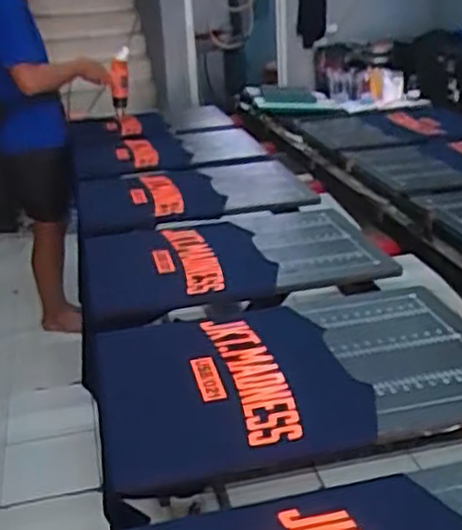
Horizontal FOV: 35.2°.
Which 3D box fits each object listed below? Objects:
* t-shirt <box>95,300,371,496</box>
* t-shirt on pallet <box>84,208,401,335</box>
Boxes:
[{"bbox_3d":[-0.013,0.174,1.086,0.373,0.034,0.428,-9,23,-11],"label":"t-shirt"},{"bbox_3d":[0.003,-0.027,1.543,0.616,0.044,0.481,-8,23,-9],"label":"t-shirt on pallet"}]

